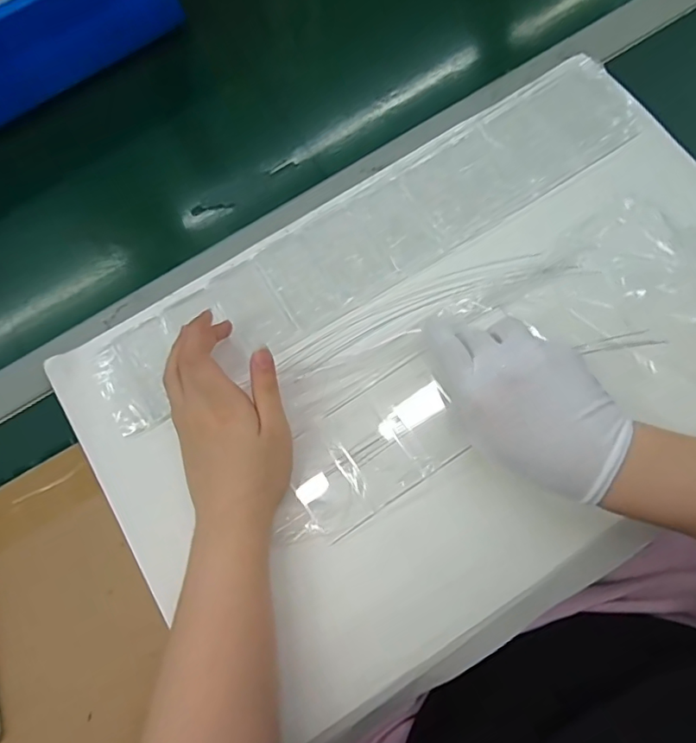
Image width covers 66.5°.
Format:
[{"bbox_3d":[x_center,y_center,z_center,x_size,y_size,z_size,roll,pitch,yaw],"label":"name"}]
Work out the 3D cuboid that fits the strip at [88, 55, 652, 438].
[{"bbox_3d":[0.026,-0.114,0.444,0.506,0.009,0.090,-33,74,-7],"label":"strip"}]

